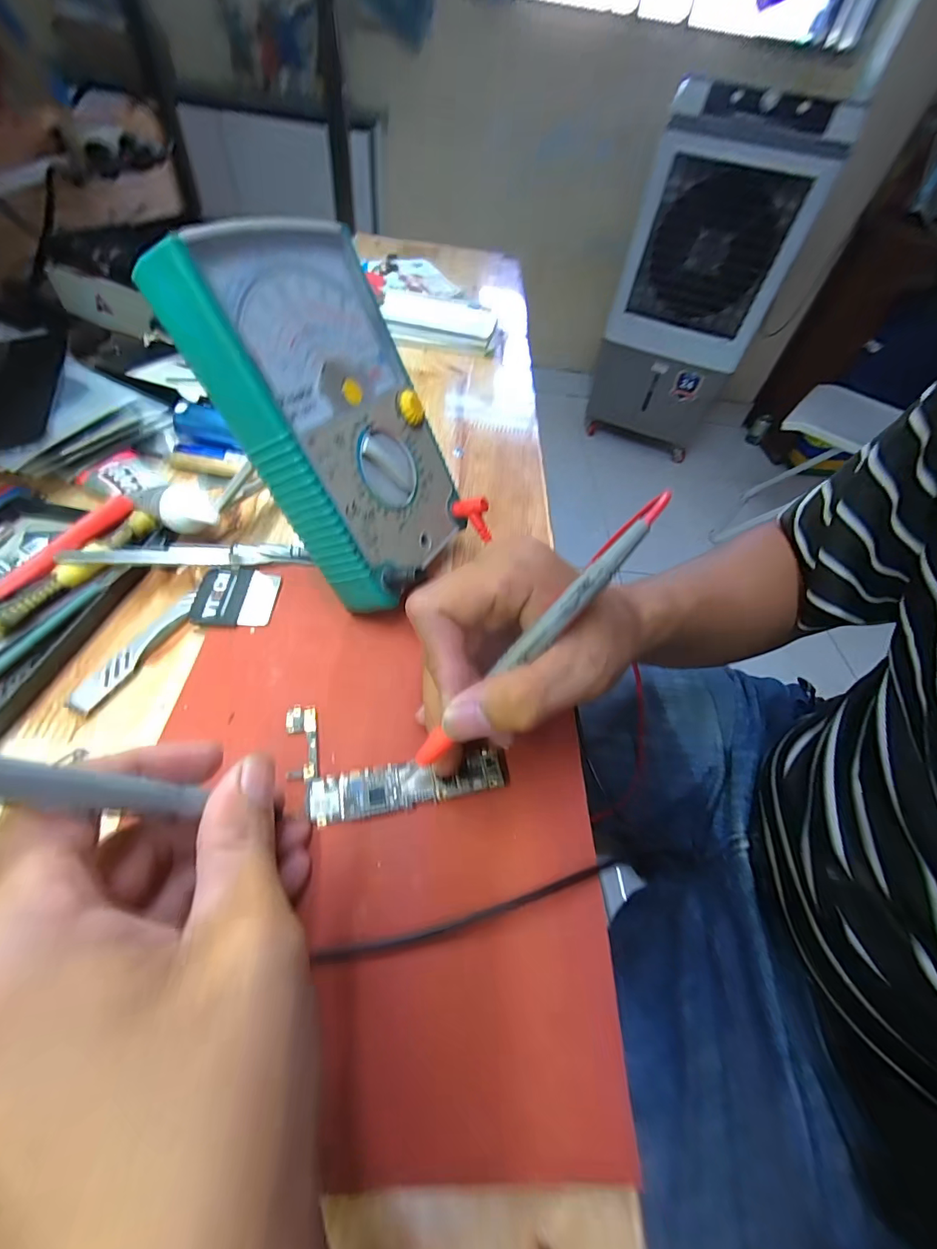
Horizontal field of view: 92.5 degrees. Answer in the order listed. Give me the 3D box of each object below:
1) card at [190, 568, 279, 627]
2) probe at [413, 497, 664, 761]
[{"bbox_3d":[-0.132,-0.016,0.252,0.045,0.006,0.038,1,52,-8],"label":"card"},{"bbox_3d":[0.027,0.005,0.172,0.137,0.006,0.010,-47,64,9],"label":"probe"}]

